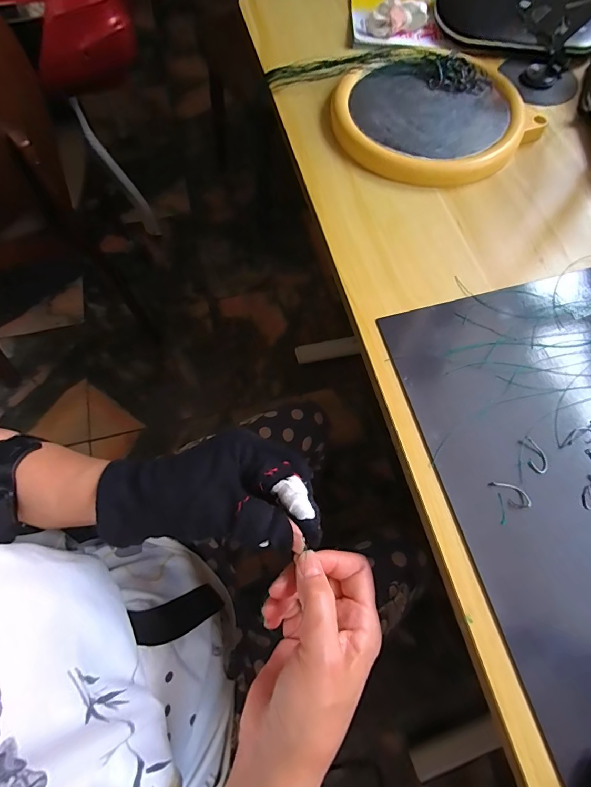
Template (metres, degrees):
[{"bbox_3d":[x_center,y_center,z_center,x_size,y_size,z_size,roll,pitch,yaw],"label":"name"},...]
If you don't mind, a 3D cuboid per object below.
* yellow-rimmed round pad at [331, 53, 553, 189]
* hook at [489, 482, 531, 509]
[{"bbox_3d":[0.133,-0.269,0.373,0.180,0.021,0.158,-15,68,-5],"label":"yellow-rimmed round pad"},{"bbox_3d":[0.138,0.065,0.247,0.026,0.004,0.014,26,71,12],"label":"hook"}]

